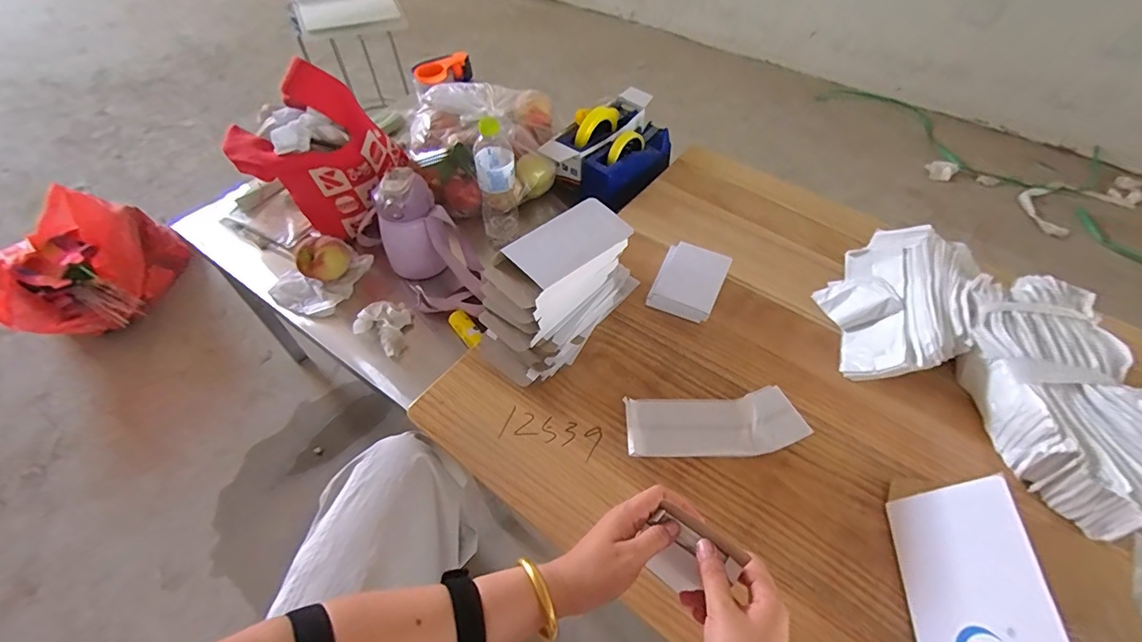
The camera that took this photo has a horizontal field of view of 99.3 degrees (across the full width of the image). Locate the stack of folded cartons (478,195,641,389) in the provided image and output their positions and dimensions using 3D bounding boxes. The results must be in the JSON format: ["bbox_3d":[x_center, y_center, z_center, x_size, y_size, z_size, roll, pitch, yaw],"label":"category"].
[{"bbox_3d":[-0.006,-0.046,0.663,0.254,0.165,0.105,-36,61,-24],"label":"stack of folded cartons"}]

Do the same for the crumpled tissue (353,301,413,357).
[{"bbox_3d":[-0.295,0.003,0.783,0.093,0.031,0.081,28,58,19],"label":"crumpled tissue"}]

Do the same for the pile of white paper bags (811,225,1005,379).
[{"bbox_3d":[0.491,-0.041,0.718,0.186,0.068,0.321,36,61,24],"label":"pile of white paper bags"}]

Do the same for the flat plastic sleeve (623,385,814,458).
[{"bbox_3d":[0.183,0.131,0.619,0.222,0.011,0.084,-4,53,-3],"label":"flat plastic sleeve"}]

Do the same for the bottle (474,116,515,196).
[{"bbox_3d":[-0.127,-0.270,0.792,0.061,0.114,0.050,-9,54,-7],"label":"bottle"}]

